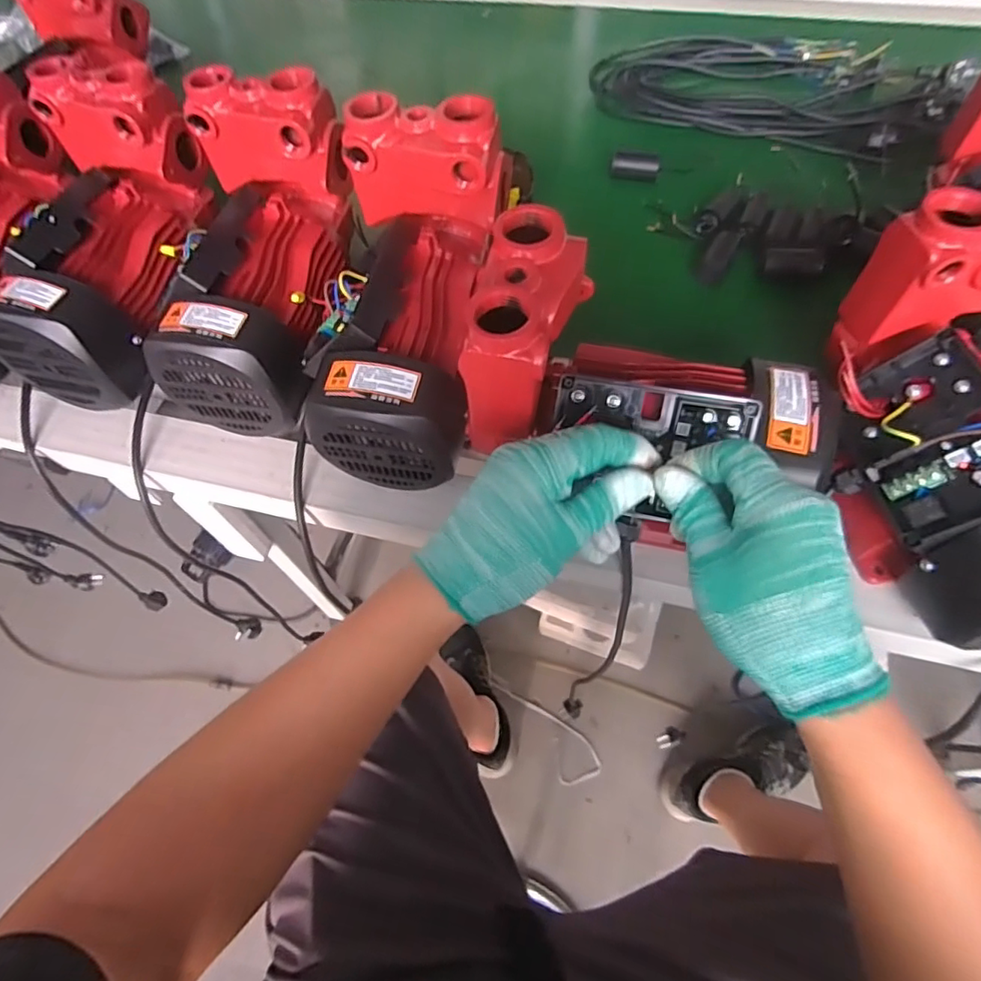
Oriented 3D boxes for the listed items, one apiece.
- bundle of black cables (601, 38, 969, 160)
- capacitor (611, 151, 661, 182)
[{"bbox_3d":[0.389,-0.580,0.767,0.456,0.045,0.286,20,63,14],"label":"bundle of black cables"},{"bbox_3d":[0.176,-0.392,0.675,0.055,0.031,0.027,13,62,10],"label":"capacitor"}]

